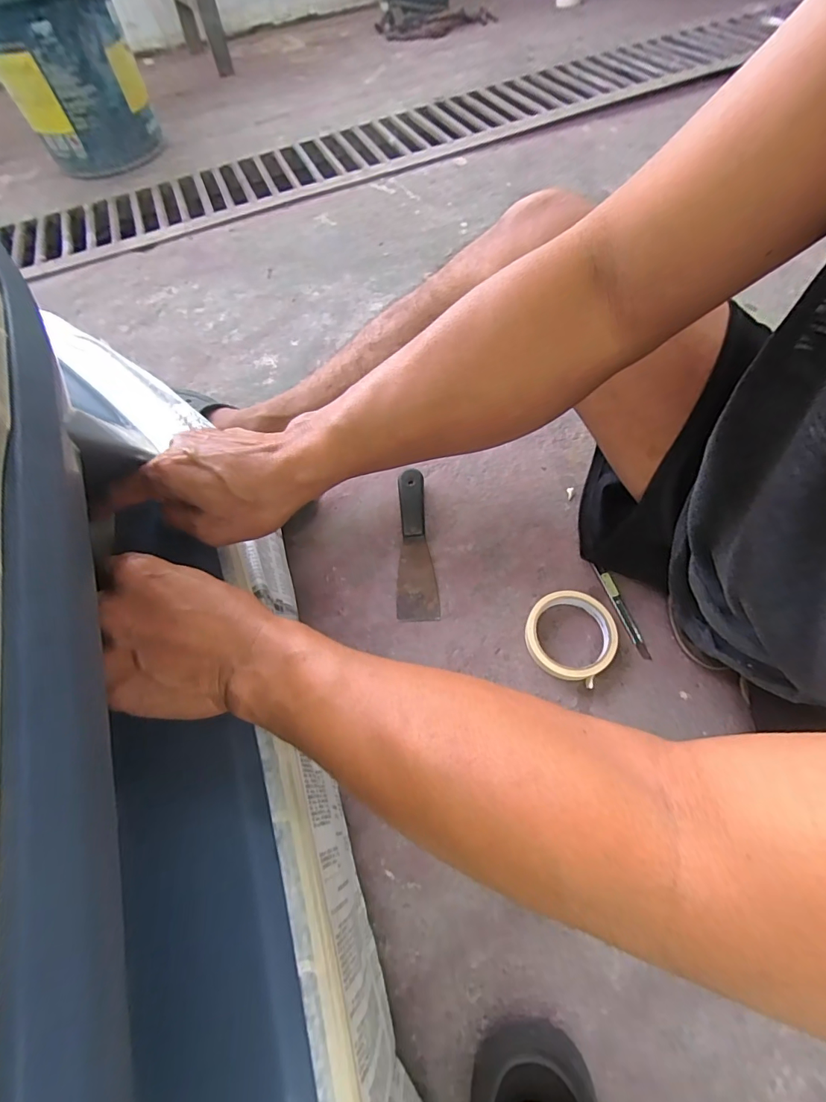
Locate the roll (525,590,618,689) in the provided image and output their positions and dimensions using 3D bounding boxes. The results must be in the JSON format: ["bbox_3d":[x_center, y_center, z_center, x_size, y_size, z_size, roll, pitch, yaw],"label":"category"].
[{"bbox_3d":[0.172,0.090,0.503,0.093,0.018,0.096,-1,63,3],"label":"roll"}]

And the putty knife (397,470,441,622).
[{"bbox_3d":[0.001,-0.012,0.569,0.047,0.019,0.196,-4,63,1],"label":"putty knife"}]

